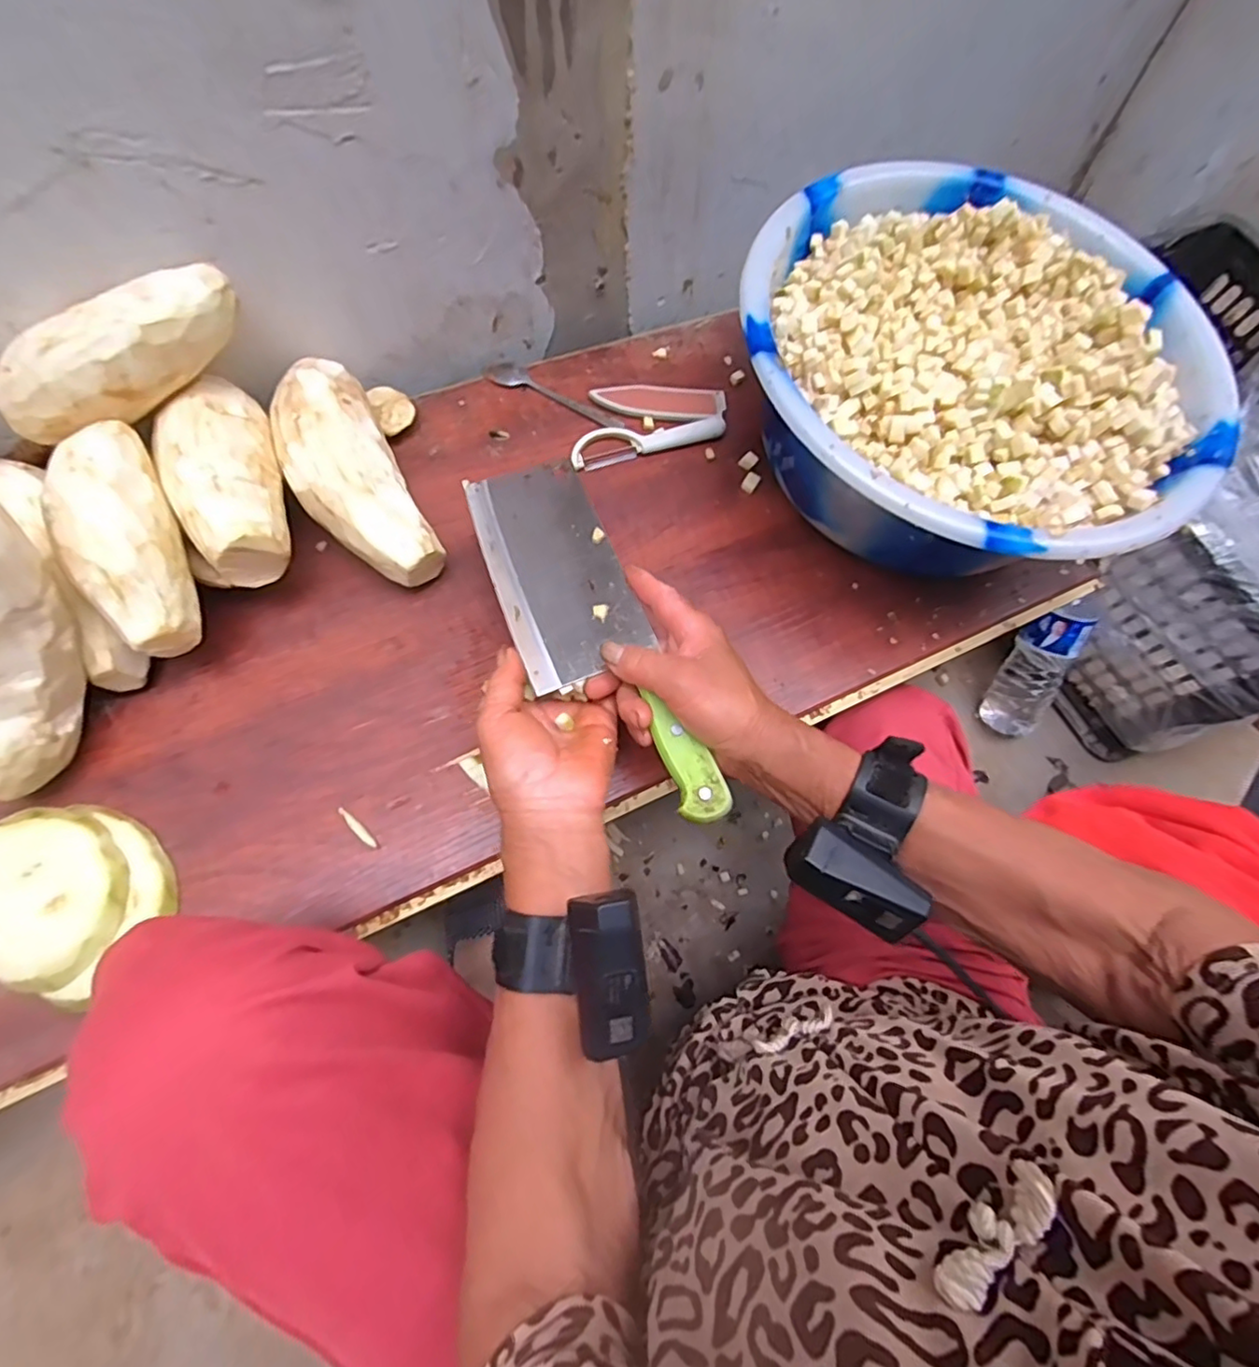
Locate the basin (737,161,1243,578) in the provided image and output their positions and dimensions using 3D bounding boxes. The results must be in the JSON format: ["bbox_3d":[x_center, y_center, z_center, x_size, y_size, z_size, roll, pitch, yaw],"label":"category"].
[{"bbox_3d":[0.262,-0.236,0.500,0.356,0.136,0.350,0,70,-1],"label":"basin"}]

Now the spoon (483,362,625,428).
[{"bbox_3d":[-0.067,-0.257,0.546,0.133,0.009,0.025,24,71,7],"label":"spoon"}]

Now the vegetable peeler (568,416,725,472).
[{"bbox_3d":[0.015,-0.213,0.532,0.142,0.008,0.033,-17,71,-7],"label":"vegetable peeler"}]

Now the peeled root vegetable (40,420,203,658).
[{"bbox_3d":[-0.318,-0.089,0.384,0.058,0.043,0.149,-18,94,-8],"label":"peeled root vegetable"}]

